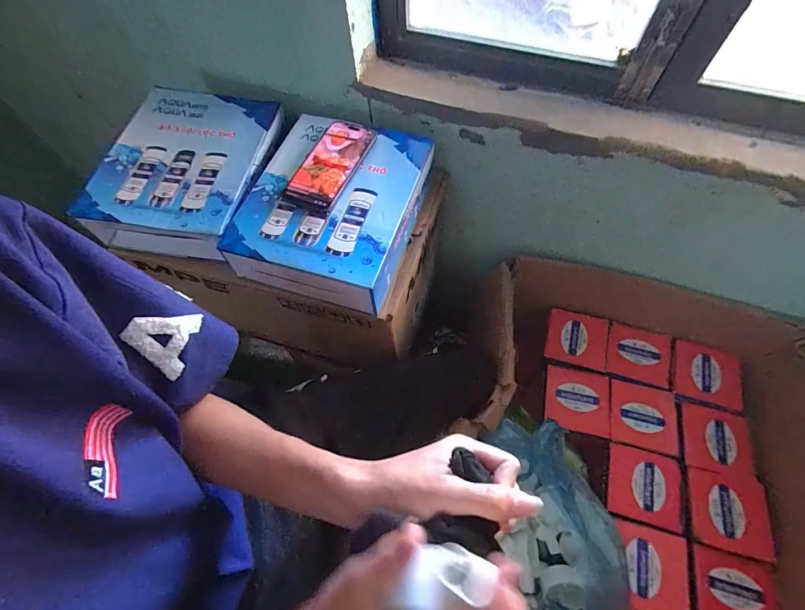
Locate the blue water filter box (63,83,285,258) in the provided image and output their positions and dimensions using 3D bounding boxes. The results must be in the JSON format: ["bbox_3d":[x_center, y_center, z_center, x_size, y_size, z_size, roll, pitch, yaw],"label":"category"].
[{"bbox_3d":[-0.327,-0.204,0.586,0.237,0.072,0.298,8,64,7],"label":"blue water filter box"}]

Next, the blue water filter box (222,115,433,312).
[{"bbox_3d":[-0.098,-0.149,0.553,0.229,0.077,0.276,14,65,10],"label":"blue water filter box"}]

